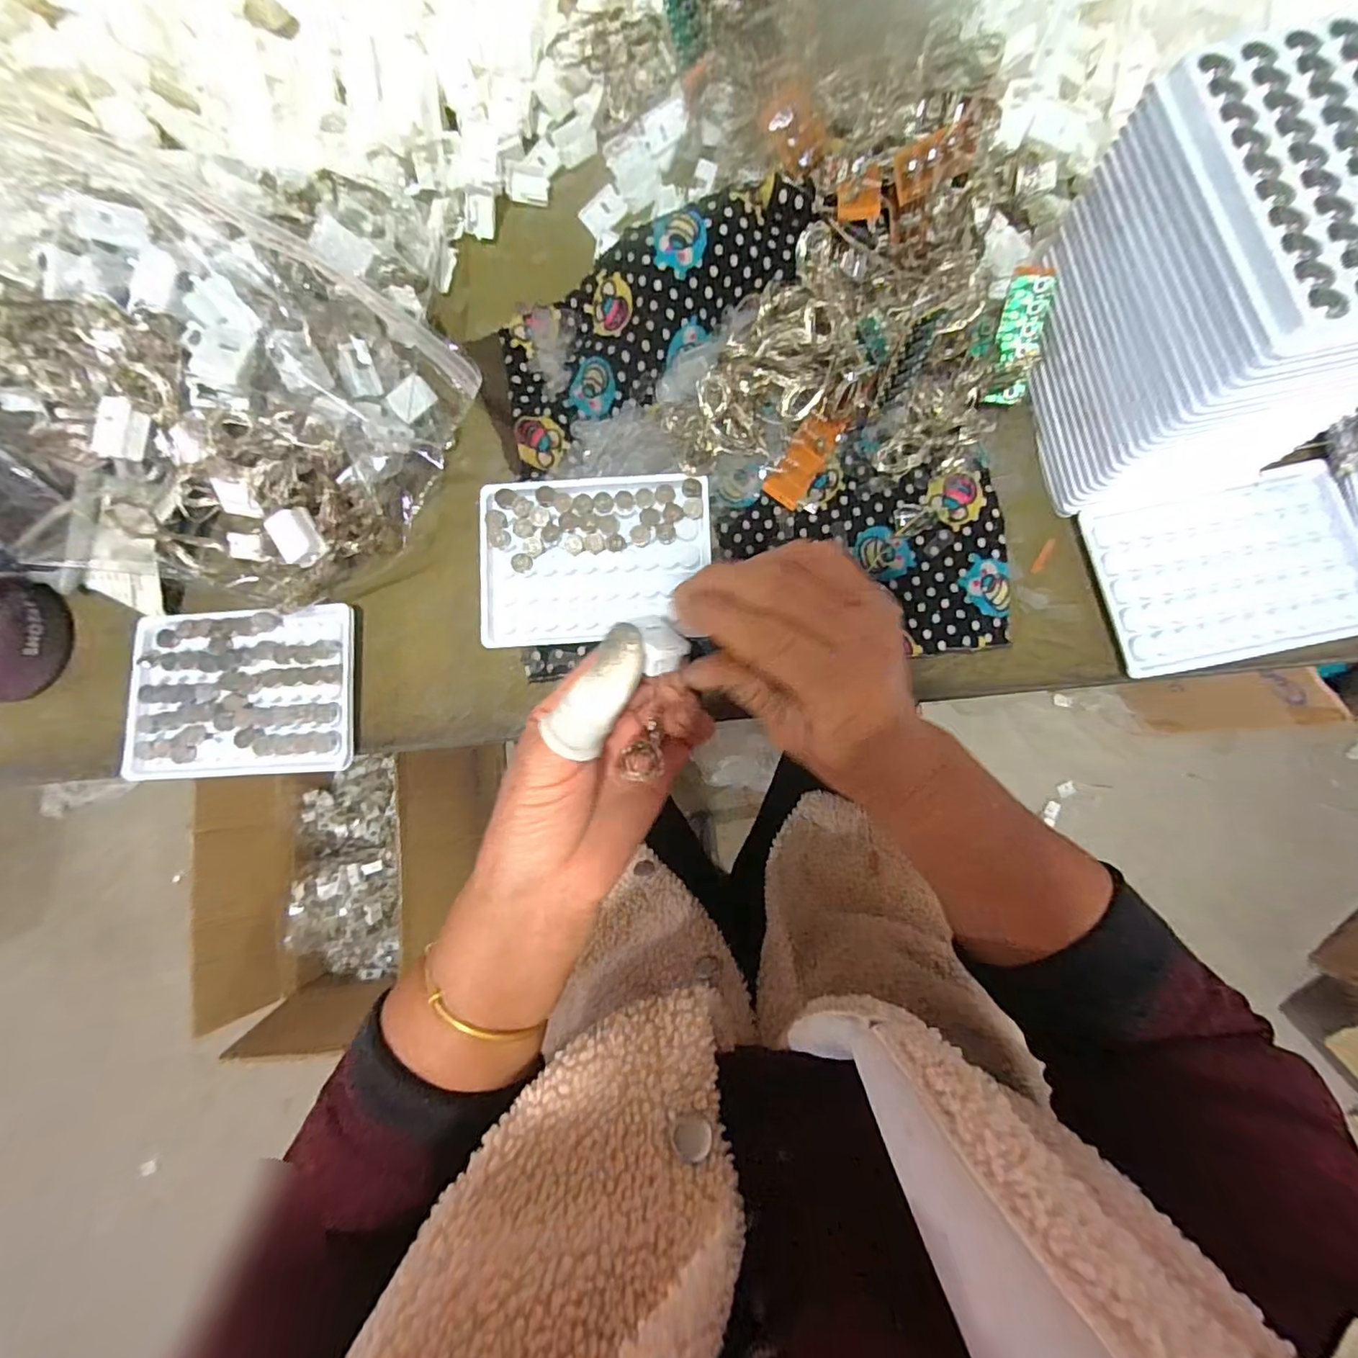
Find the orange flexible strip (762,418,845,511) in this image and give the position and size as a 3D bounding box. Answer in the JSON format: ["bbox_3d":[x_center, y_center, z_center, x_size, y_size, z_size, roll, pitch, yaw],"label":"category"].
[{"bbox_3d":[0.070,-0.123,0.323,0.022,0.013,0.052,33,86,8],"label":"orange flexible strip"}]

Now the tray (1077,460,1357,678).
[{"bbox_3d":[0.291,-0.058,0.302,0.128,0.009,0.092,-12,81,2],"label":"tray"}]

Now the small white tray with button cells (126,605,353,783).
[{"bbox_3d":[-0.249,0.008,0.330,0.125,0.016,0.093,-4,82,4],"label":"small white tray with button cells"}]

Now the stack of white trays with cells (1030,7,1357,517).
[{"bbox_3d":[0.245,-0.164,0.257,0.094,0.116,0.147,-10,83,1],"label":"stack of white trays with cells"}]

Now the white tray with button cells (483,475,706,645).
[{"bbox_3d":[-0.047,-0.068,0.326,0.128,0.010,0.091,-3,82,4],"label":"white tray with button cells"}]

